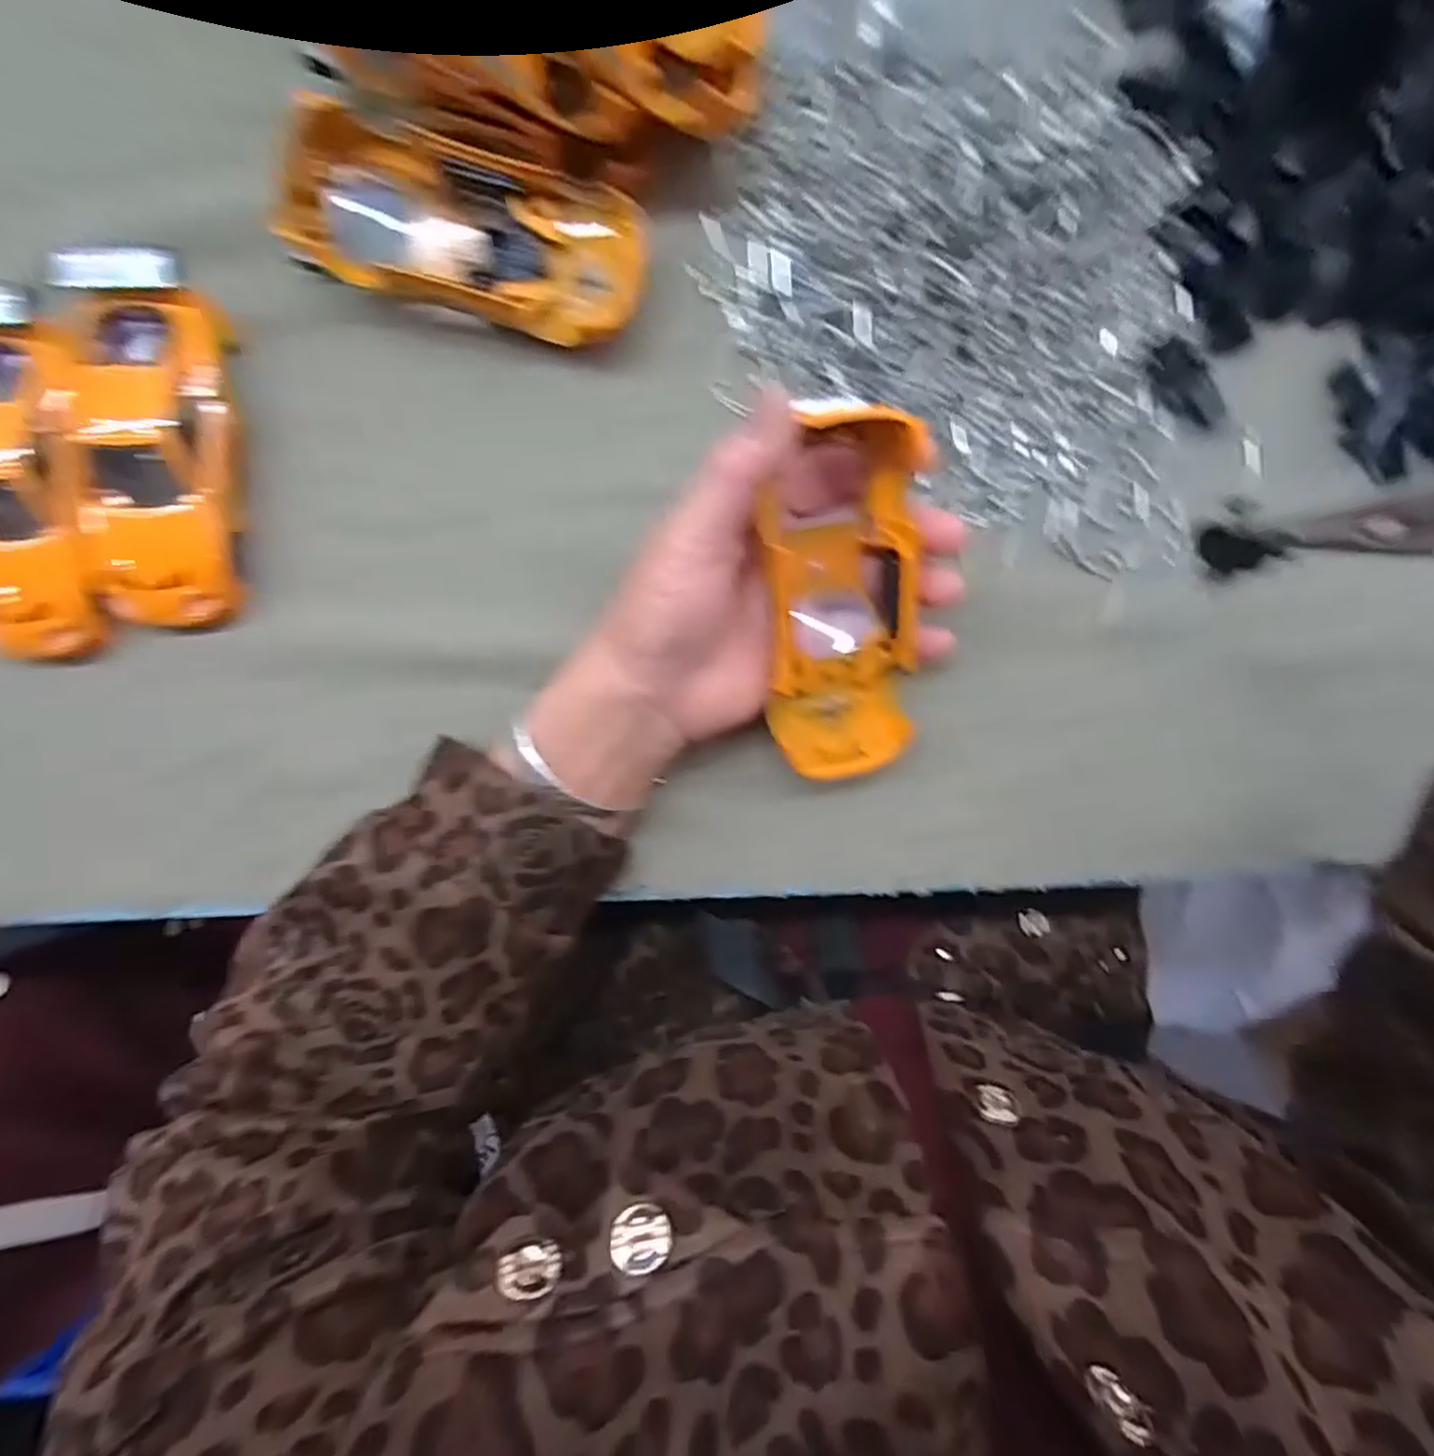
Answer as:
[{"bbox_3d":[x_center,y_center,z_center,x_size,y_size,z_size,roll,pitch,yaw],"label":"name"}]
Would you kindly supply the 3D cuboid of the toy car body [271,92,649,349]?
[{"bbox_3d":[-0.094,-0.186,0.273,0.129,0.033,0.058,17,93,-1],"label":"toy car body"}]

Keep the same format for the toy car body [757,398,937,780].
[{"bbox_3d":[0.046,-0.045,0.263,0.052,0.033,0.133,-3,112,0],"label":"toy car body"}]

